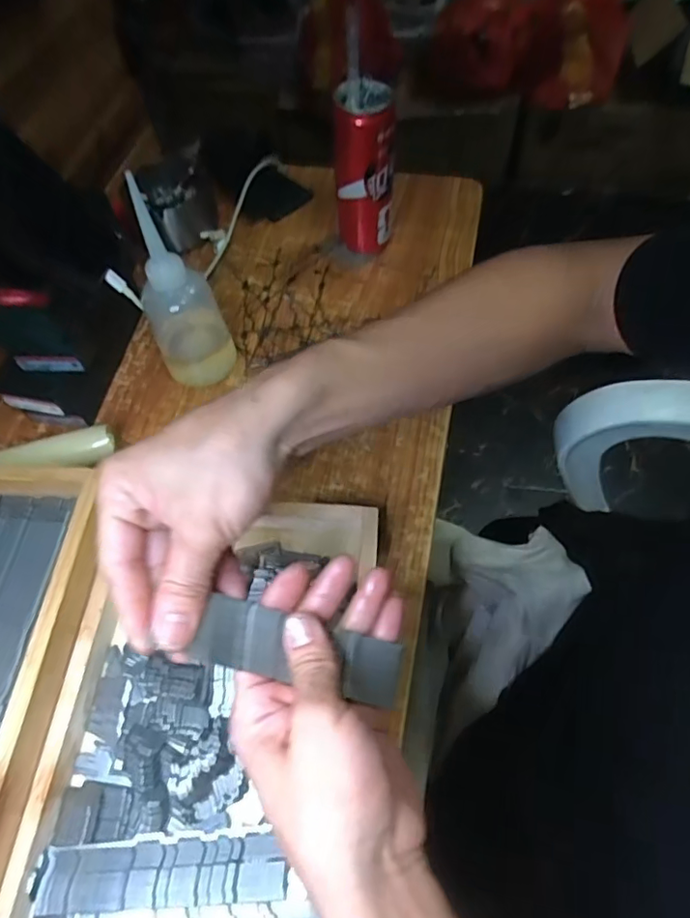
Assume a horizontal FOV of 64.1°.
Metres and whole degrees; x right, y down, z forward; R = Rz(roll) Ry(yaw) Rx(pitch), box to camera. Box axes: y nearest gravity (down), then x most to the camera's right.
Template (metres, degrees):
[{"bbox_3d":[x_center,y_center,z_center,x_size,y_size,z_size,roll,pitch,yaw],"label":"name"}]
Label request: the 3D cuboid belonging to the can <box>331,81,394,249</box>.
[{"bbox_3d":[0.019,-0.268,0.527,0.052,0.155,0.047,-2,59,3],"label":"can"}]

